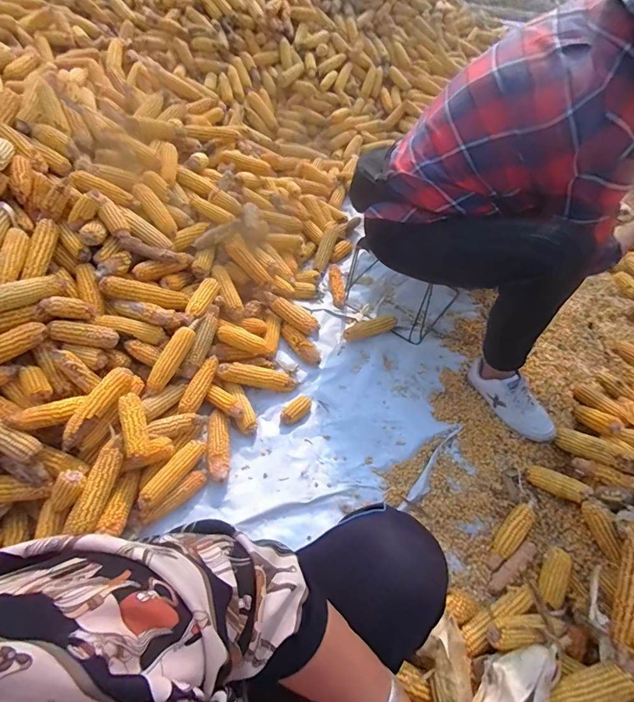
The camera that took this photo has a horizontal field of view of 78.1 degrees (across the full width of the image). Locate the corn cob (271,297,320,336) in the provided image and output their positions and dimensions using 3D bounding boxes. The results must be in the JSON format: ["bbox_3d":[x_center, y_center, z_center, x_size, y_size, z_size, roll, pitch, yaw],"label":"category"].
[{"bbox_3d":[-0.062,-0.102,1.157,0.153,0.046,0.051,34,57,-1],"label":"corn cob"}]

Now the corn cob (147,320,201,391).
[{"bbox_3d":[-0.350,0.007,0.961,0.042,0.048,0.206,22,71,14],"label":"corn cob"}]

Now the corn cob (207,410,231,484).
[{"bbox_3d":[-0.237,0.233,0.954,0.054,0.048,0.174,-5,53,-6],"label":"corn cob"}]

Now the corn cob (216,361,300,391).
[{"bbox_3d":[-0.157,0.067,1.054,0.211,0.043,0.053,12,51,-17],"label":"corn cob"}]

